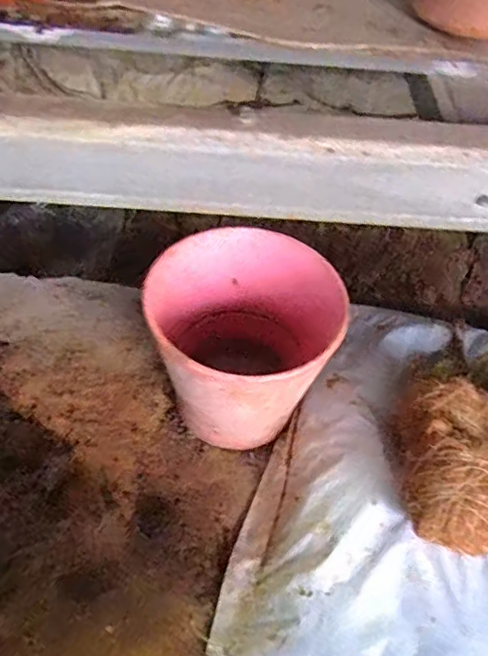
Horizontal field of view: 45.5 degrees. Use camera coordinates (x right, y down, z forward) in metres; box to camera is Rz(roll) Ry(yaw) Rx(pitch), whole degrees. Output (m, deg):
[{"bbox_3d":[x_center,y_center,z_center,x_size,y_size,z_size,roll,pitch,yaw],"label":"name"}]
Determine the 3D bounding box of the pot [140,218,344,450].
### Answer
[{"bbox_3d":[-0.004,0.014,0.494,0.140,0.131,0.155,-11,53,-12],"label":"pot"}]

